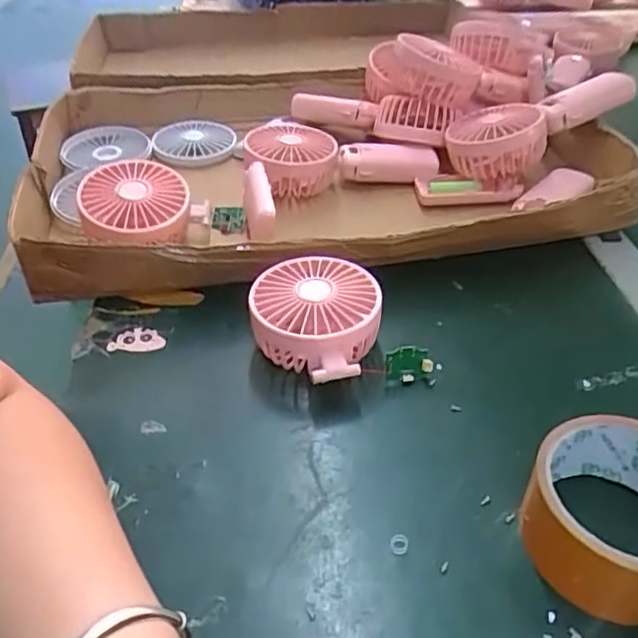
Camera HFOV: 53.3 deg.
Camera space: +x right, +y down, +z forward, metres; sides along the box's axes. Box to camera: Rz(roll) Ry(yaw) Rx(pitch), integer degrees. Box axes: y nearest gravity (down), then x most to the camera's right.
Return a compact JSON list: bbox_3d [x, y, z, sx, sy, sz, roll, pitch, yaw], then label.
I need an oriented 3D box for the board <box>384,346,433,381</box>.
[{"bbox_3d":[0.059,0.030,0.419,0.031,0.022,0.004,4,6,-12],"label":"board"}]

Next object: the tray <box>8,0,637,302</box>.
[{"bbox_3d":[0.017,-0.167,0.599,0.529,0.114,0.338,-10,40,-9],"label":"tray"}]

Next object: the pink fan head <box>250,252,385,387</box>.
[{"bbox_3d":[0.001,0.003,0.435,0.087,0.052,0.083,-1,40,1],"label":"pink fan head"}]

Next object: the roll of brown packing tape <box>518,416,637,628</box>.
[{"bbox_3d":[0.149,0.096,0.318,0.090,0.048,0.089,-26,45,-26],"label":"roll of brown packing tape"}]

